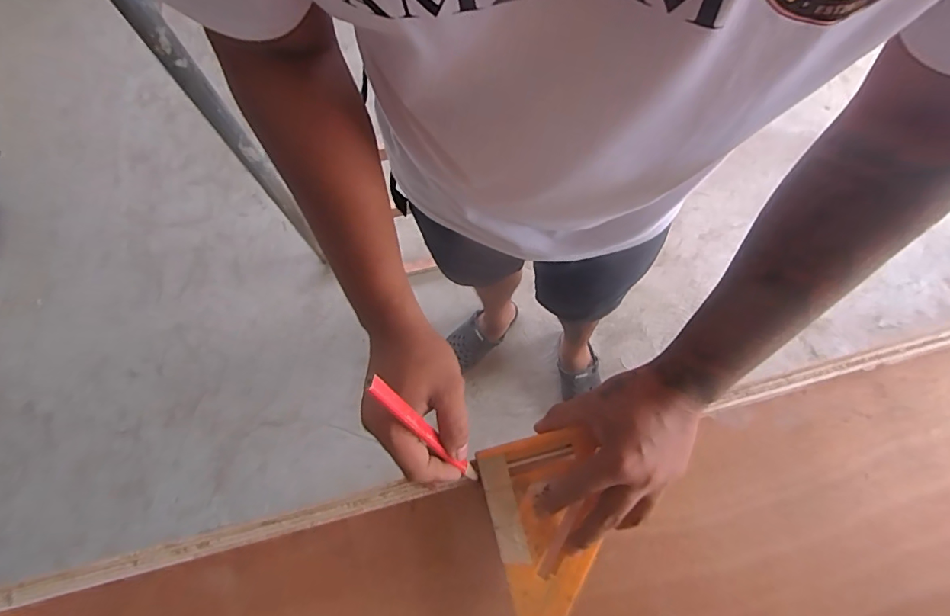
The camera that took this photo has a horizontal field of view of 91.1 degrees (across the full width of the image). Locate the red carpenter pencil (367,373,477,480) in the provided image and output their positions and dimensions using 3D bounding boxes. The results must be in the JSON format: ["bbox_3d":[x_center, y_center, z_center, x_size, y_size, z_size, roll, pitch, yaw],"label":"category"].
[{"bbox_3d":[-0.033,0.100,0.361,0.011,0.158,0.010,-43,40,-10],"label":"red carpenter pencil"}]

